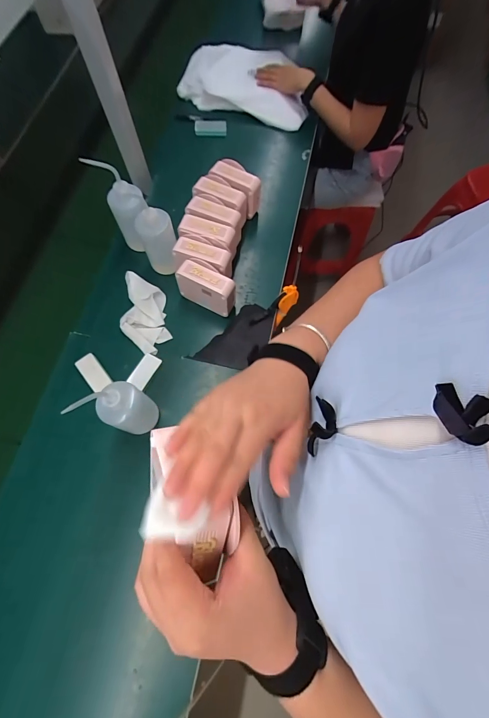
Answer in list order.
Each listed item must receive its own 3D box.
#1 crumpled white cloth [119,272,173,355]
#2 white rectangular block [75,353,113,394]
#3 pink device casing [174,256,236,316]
[{"bbox_3d":[-0.233,-0.108,0.741,0.100,0.031,0.201,-12,71,-5],"label":"crumpled white cloth"},{"bbox_3d":[-0.324,0.029,0.686,0.041,0.011,0.091,-40,75,-13],"label":"white rectangular block"},{"bbox_3d":[-0.078,-0.156,0.720,0.137,0.104,0.055,28,73,9],"label":"pink device casing"}]

